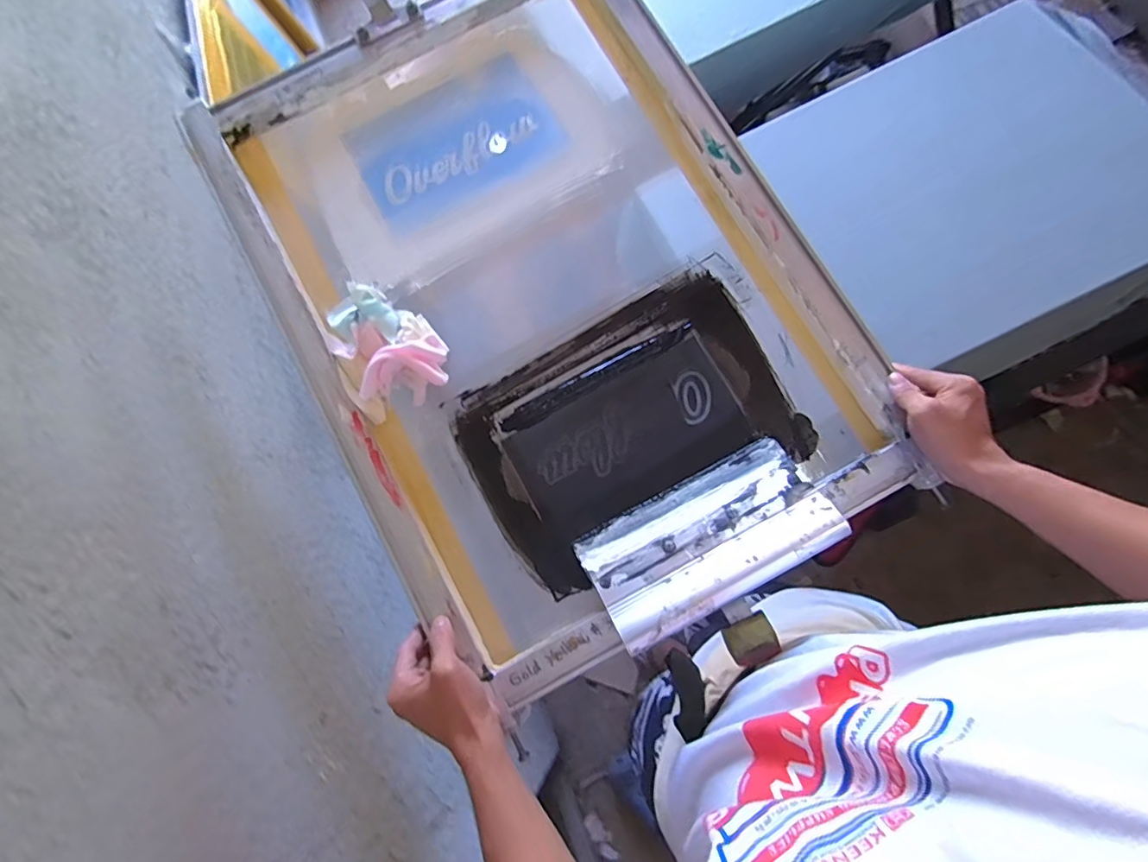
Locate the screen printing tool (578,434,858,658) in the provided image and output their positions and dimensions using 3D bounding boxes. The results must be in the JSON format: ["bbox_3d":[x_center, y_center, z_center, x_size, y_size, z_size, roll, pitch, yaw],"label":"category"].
[{"bbox_3d":[0.126,0.101,0.506,0.226,0.055,0.117,-27,71,-8],"label":"screen printing tool"}]

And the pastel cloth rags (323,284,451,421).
[{"bbox_3d":[-0.201,-0.093,0.559,0.104,0.049,0.129,-28,71,-8],"label":"pastel cloth rags"}]

